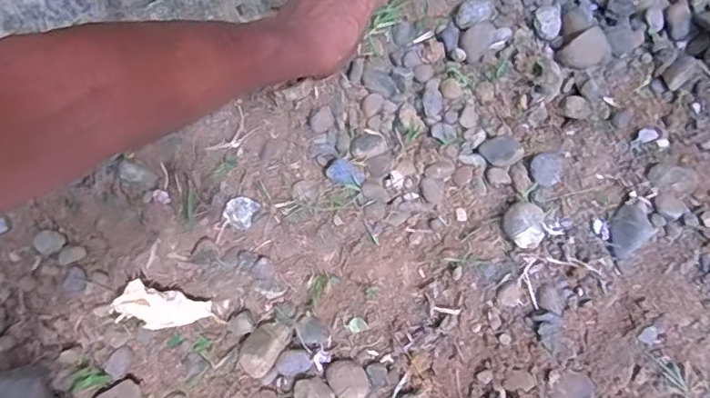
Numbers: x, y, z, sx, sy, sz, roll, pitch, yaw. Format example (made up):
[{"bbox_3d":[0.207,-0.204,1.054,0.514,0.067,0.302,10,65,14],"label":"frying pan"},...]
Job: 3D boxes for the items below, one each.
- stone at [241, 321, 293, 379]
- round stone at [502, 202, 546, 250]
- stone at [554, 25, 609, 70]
[{"bbox_3d":[-0.080,0.130,0.494,0.032,0.024,0.051,30,75,11],"label":"stone"},{"bbox_3d":[0.163,0.025,0.542,0.040,0.025,0.039,0,72,1],"label":"round stone"},{"bbox_3d":[0.249,-0.161,0.607,0.056,0.025,0.030,-26,73,-7],"label":"stone"}]

